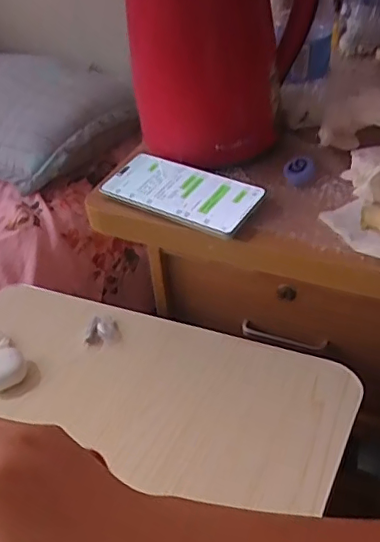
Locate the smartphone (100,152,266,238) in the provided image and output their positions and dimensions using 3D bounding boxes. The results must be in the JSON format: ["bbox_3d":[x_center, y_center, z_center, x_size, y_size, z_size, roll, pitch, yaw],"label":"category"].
[{"bbox_3d":[-0.010,-0.080,0.556,0.157,0.014,0.078,20,46,29],"label":"smartphone"}]

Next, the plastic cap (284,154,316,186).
[{"bbox_3d":[0.111,-0.103,0.572,0.030,0.020,0.030,1,40,9],"label":"plastic cap"}]

